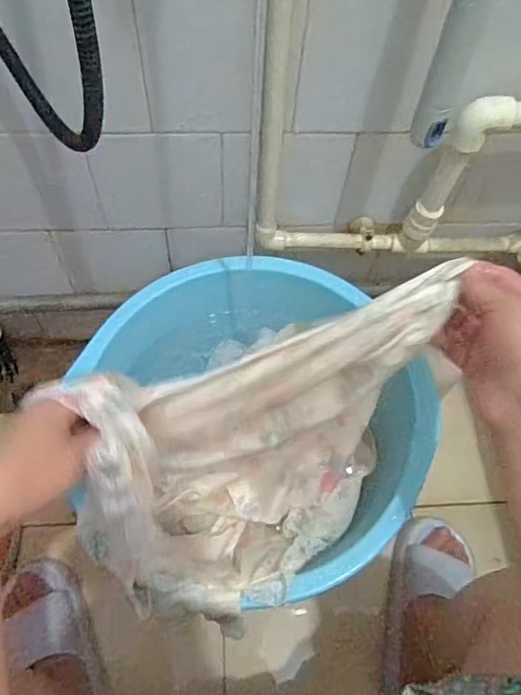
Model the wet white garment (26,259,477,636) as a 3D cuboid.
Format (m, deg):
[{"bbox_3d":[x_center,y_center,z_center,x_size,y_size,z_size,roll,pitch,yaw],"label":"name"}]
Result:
[{"bbox_3d":[0.006,0.106,0.424,0.286,0.244,0.157,-13,63,-10],"label":"wet white garment"}]

